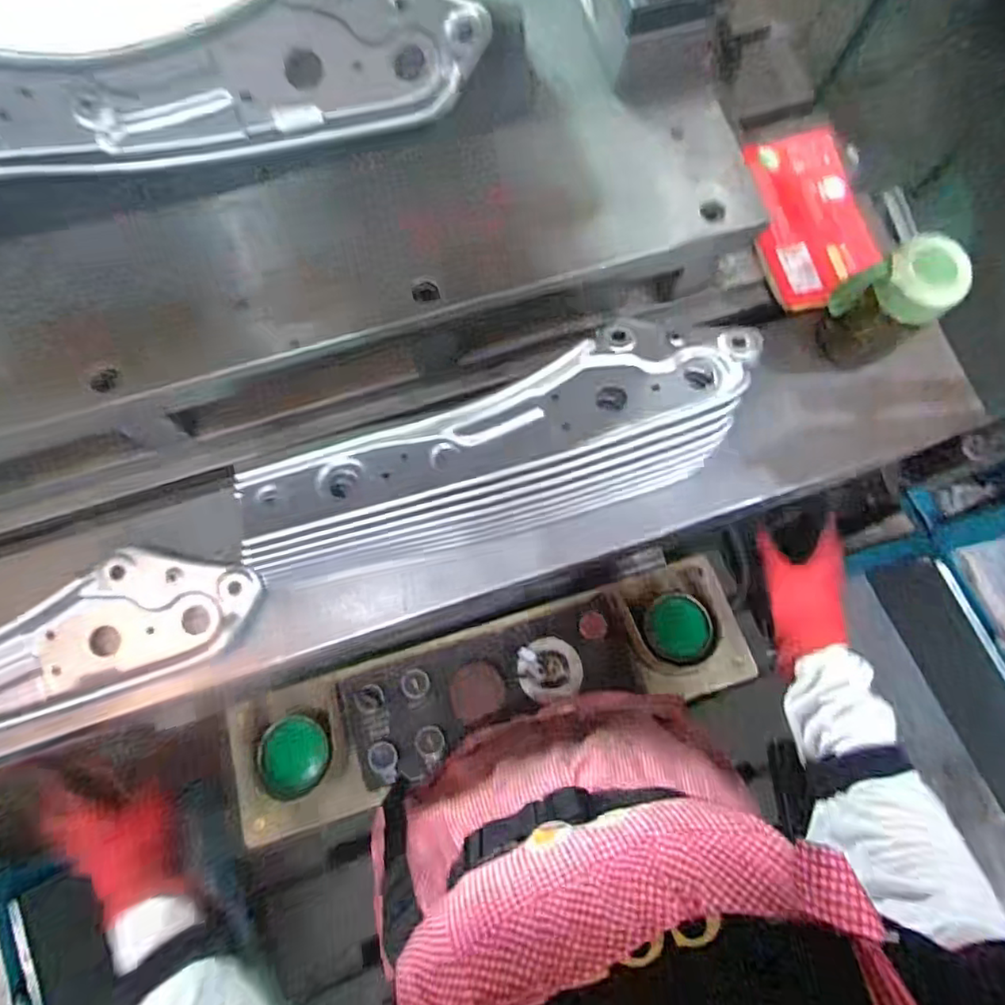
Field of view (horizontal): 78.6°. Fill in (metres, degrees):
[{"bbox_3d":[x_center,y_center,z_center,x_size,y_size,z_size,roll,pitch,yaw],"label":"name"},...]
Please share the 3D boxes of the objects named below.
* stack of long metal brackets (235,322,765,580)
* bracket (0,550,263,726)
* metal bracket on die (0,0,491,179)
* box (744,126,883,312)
[{"bbox_3d":[-0.001,-0.044,0.530,0.445,0.086,0.129,-17,77,-6],"label":"stack of long metal brackets"},{"bbox_3d":[-0.420,0.135,0.520,0.436,0.039,0.106,-18,77,-6],"label":"bracket"},{"bbox_3d":[-0.222,-0.279,0.418,0.424,0.109,0.039,-16,77,-6],"label":"metal bracket on die"},{"bbox_3d":[0.323,-0.297,0.643,0.117,0.019,0.203,-6,76,-3],"label":"box"}]

